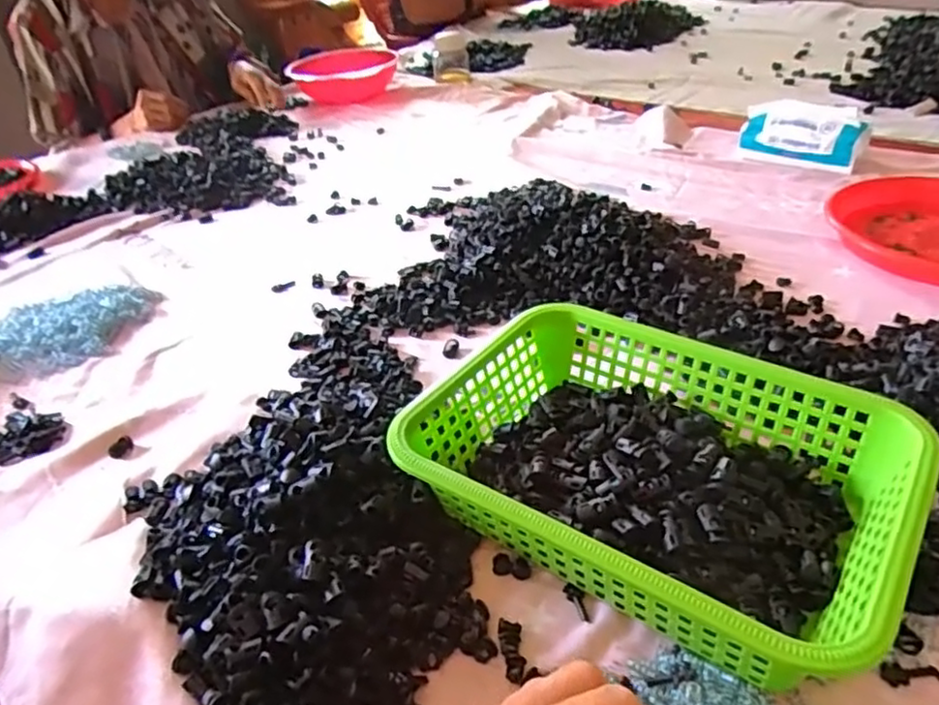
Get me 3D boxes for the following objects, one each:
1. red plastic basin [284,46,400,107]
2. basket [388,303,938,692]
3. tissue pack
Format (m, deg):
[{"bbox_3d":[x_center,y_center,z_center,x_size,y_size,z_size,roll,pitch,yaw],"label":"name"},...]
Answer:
[{"bbox_3d":[-0.276,-0.617,1.445,0.227,0.069,0.227,-9,37,-6],"label":"red plastic basin"},{"bbox_3d":[0.122,0.076,0.441,0.292,0.074,0.207,22,45,31],"label":"basket"},{"bbox_3d":[0.477,-0.311,0.940,0.165,0.073,0.078,18,43,28],"label":"tissue pack"}]

